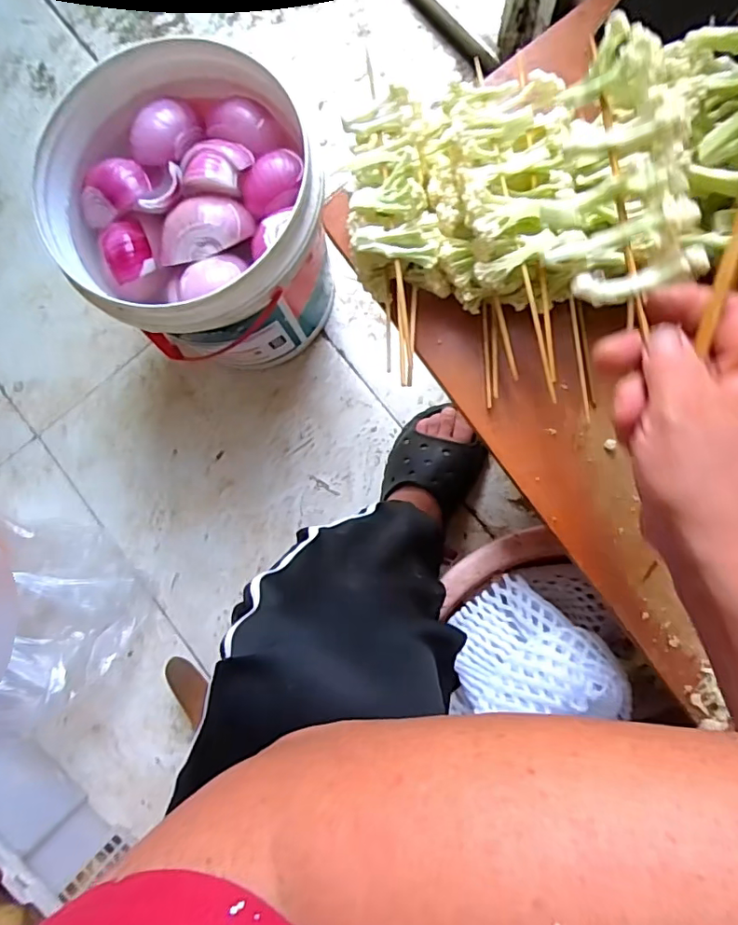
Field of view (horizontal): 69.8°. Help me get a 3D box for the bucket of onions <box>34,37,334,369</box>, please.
[{"bbox_3d":[-0.175,-0.237,0.602,0.239,0.260,0.255,-24,83,2],"label":"bucket of onions"}]

